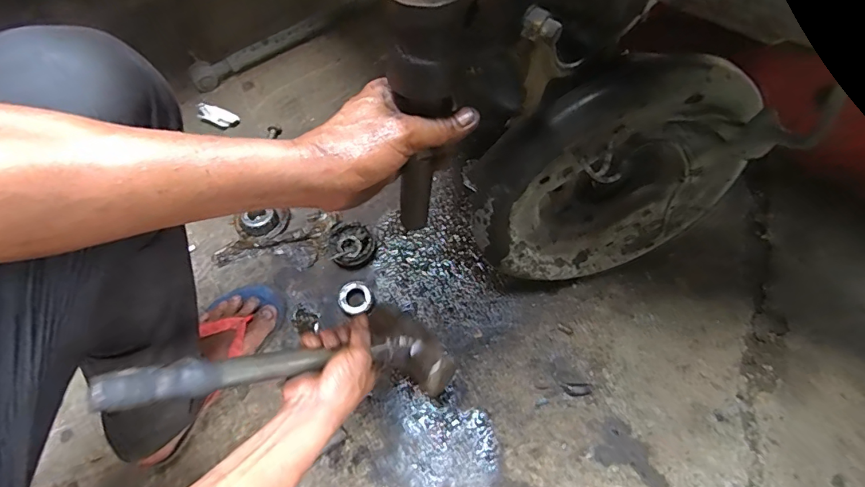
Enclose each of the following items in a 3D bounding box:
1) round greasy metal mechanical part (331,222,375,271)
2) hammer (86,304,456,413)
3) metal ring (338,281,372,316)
[{"bbox_3d":[-0.126,0.003,0.716,0.065,0.038,0.066,-1,66,1],"label":"round greasy metal mechanical part"},{"bbox_3d":[-0.128,0.112,0.451,0.330,0.064,0.112,3,60,-41],"label":"hammer"},{"bbox_3d":[-0.115,0.082,0.683,0.046,0.023,0.046,-1,66,1],"label":"metal ring"}]

